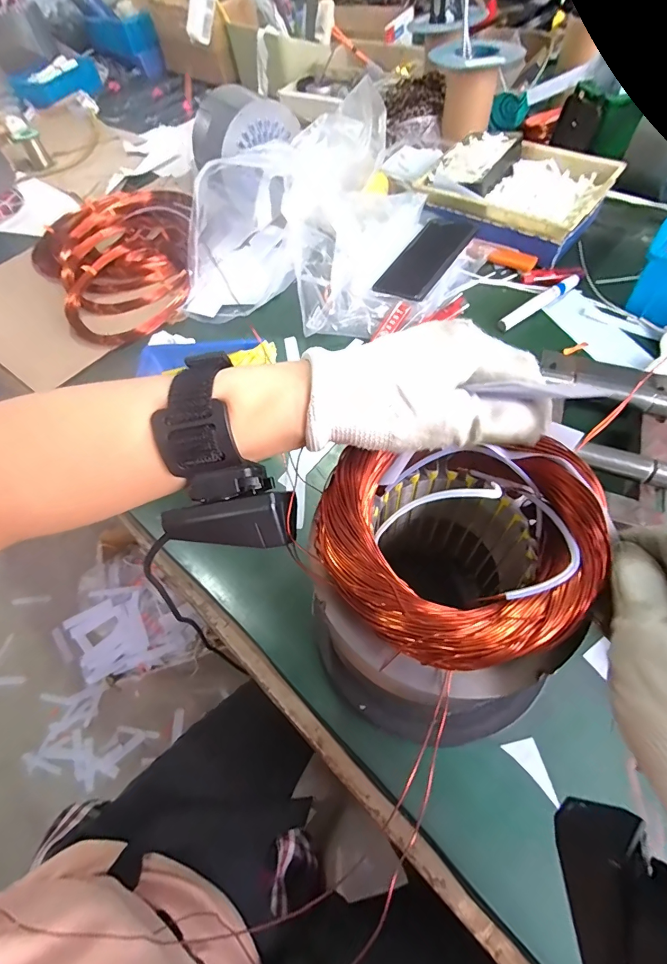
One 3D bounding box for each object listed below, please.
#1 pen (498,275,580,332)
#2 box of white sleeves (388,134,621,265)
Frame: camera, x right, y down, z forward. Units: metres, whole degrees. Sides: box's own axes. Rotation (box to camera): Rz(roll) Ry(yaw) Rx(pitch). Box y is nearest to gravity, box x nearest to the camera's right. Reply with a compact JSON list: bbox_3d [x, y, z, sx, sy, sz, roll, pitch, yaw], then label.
[{"bbox_3d":[0.274,-0.239,0.544,0.146,0.013,0.019,-33,62,-15],"label":"pen"},{"bbox_3d":[0.269,-0.423,0.616,0.241,0.080,0.190,37,68,23],"label":"box of white sleeves"}]

